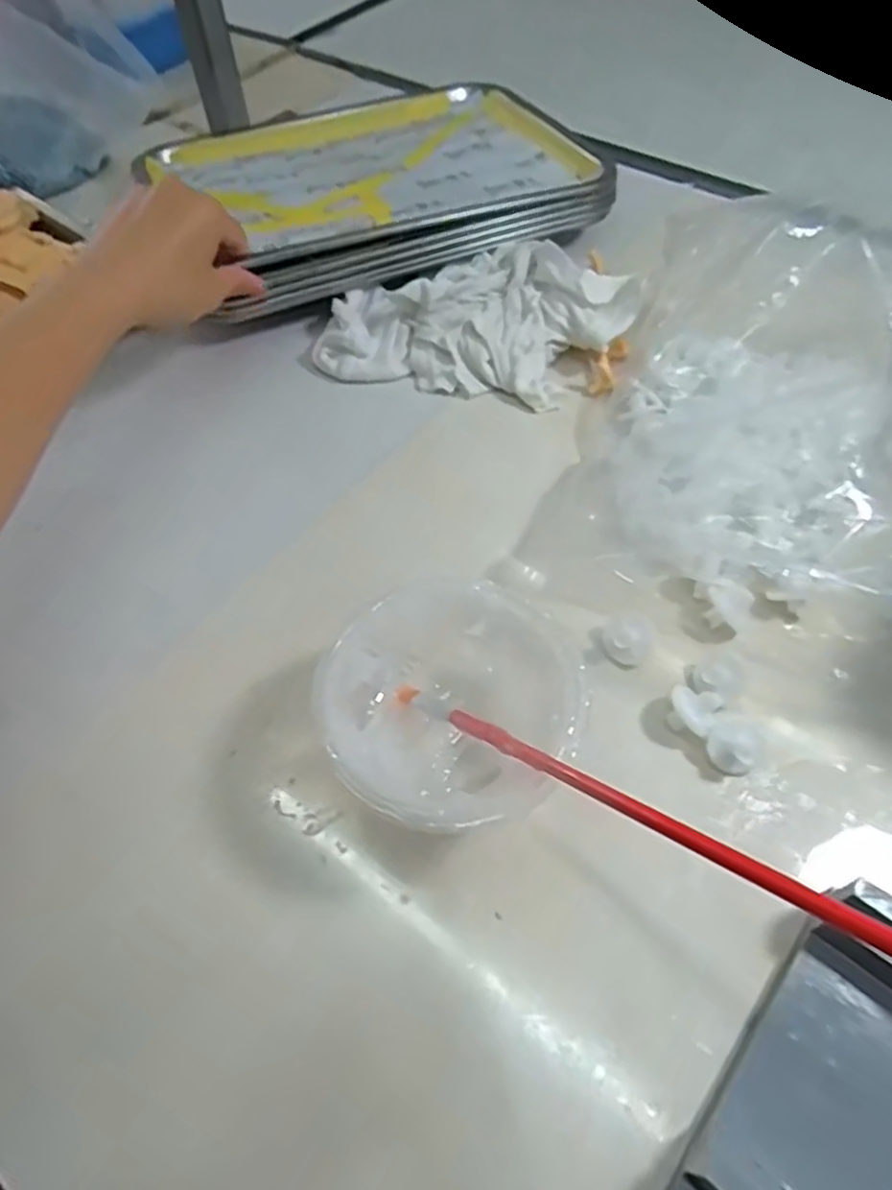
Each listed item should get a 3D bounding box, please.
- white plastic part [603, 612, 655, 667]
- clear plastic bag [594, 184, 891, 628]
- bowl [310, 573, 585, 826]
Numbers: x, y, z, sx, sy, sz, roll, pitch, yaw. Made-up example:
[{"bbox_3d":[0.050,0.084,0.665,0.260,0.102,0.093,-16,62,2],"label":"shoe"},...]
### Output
[{"bbox_3d":[0.095,0.023,0.374,0.025,0.018,0.023,-1,56,2],"label":"white plastic part"},{"bbox_3d":[0.202,-0.104,0.397,0.234,0.115,0.230,22,59,16],"label":"clear plastic bag"},{"bbox_3d":[0.003,0.050,0.330,0.111,0.061,0.094,10,57,9],"label":"bowl"}]

